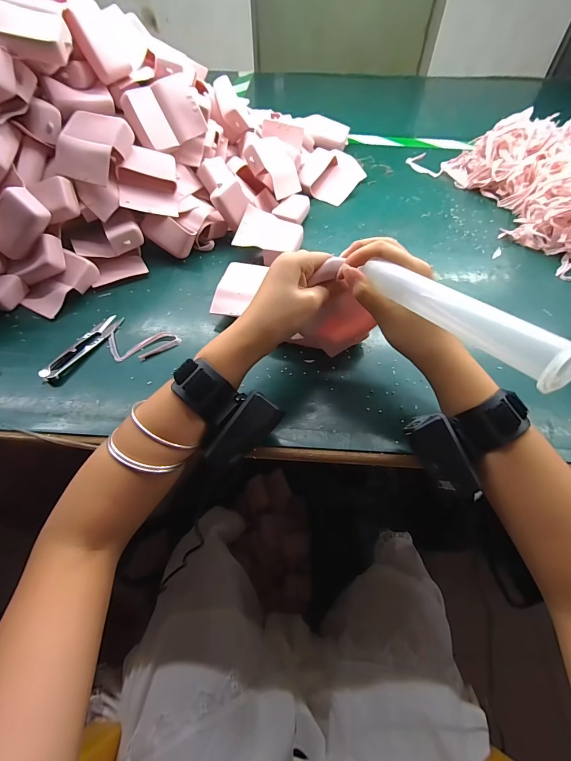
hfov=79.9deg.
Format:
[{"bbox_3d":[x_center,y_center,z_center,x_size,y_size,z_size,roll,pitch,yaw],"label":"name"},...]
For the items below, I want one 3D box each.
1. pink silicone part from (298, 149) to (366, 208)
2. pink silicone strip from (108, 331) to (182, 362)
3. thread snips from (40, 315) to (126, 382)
[{"bbox_3d":[0.078,-0.354,0.586,0.090,0.047,0.122,26,58,16],"label":"pink silicone part"},{"bbox_3d":[-0.158,-0.039,0.380,0.079,0.004,0.039,-3,55,-4],"label":"pink silicone strip"},{"bbox_3d":[-0.221,-0.039,0.376,0.024,0.010,0.105,21,57,13],"label":"thread snips"}]

